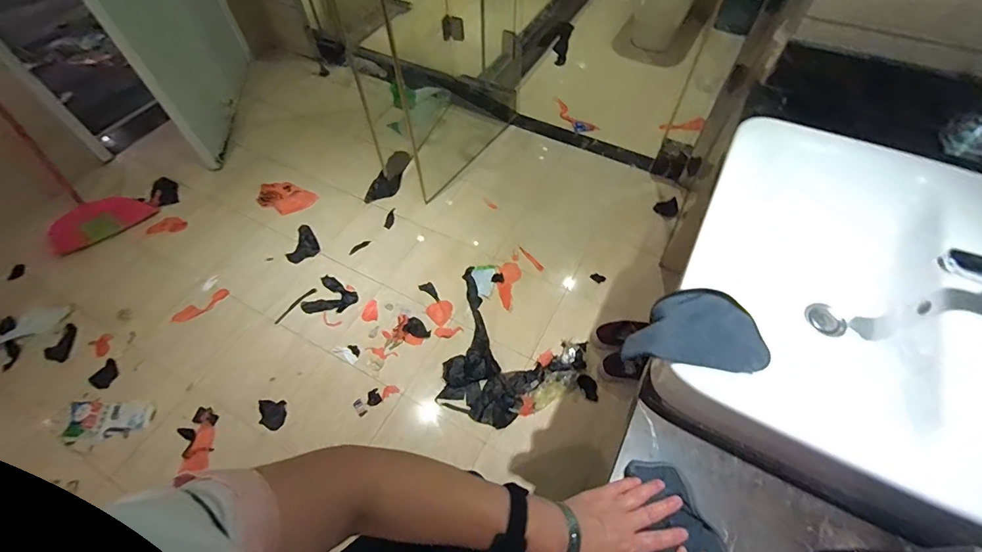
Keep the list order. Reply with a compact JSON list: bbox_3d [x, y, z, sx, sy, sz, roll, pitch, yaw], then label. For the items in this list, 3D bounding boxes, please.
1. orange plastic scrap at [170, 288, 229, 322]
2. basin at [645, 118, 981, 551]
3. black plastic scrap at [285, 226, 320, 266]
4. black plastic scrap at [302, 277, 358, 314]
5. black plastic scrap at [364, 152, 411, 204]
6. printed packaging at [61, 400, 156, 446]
[{"bbox_3d":[-1.032,0.108,1.513,0.197,0.014,0.056,-31,62,-17],"label":"orange plastic scrap"},{"bbox_3d":[0.515,0.036,0.623,0.428,0.169,0.547,21,60,14],"label":"basin"},{"bbox_3d":[-0.739,-0.121,1.651,0.120,0.017,0.152,-28,61,-16],"label":"black plastic scrap"},{"bbox_3d":[-0.567,0.082,1.520,0.173,0.014,0.152,19,59,13],"label":"black plastic scrap"},{"bbox_3d":[-0.425,-0.434,1.828,0.107,0.015,0.323,15,59,11],"label":"black plastic scrap"},{"bbox_3d":[-1.160,0.436,1.295,0.244,0.018,0.126,-6,57,-3],"label":"printed packaging"}]

